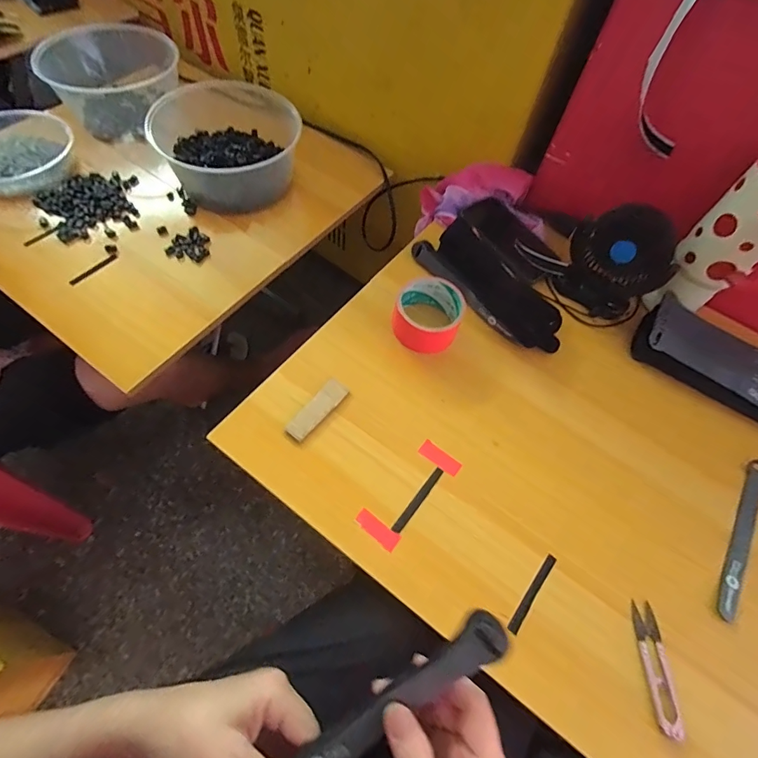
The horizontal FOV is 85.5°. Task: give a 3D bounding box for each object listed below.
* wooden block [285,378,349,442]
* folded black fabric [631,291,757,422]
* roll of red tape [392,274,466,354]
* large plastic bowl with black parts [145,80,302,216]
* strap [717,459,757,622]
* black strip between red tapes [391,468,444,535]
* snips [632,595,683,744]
[{"bbox_3d":[-0.069,0.035,0.466,0.025,0.005,0.081,35,64,14],"label":"wooden block"},{"bbox_3d":[0.437,-0.022,0.518,0.197,0.032,0.091,27,62,10],"label":"folded black fabric"},{"bbox_3d":[0.063,-0.082,0.517,0.087,0.038,0.088,19,64,4],"label":"roll of red tape"},{"bbox_3d":[-0.231,-0.379,0.678,0.225,0.102,0.191,-28,67,-18],"label":"large plastic bowl with black parts"},{"bbox_3d":[0.394,0.164,0.440,0.024,0.010,0.191,36,69,13],"label":"strap"},{"bbox_3d":[0.042,0.128,0.434,0.010,0.004,0.083,37,64,13],"label":"black strip between red tapes"},{"bbox_3d":[0.253,0.262,0.374,0.023,0.006,0.100,1,55,2],"label":"snips"}]

